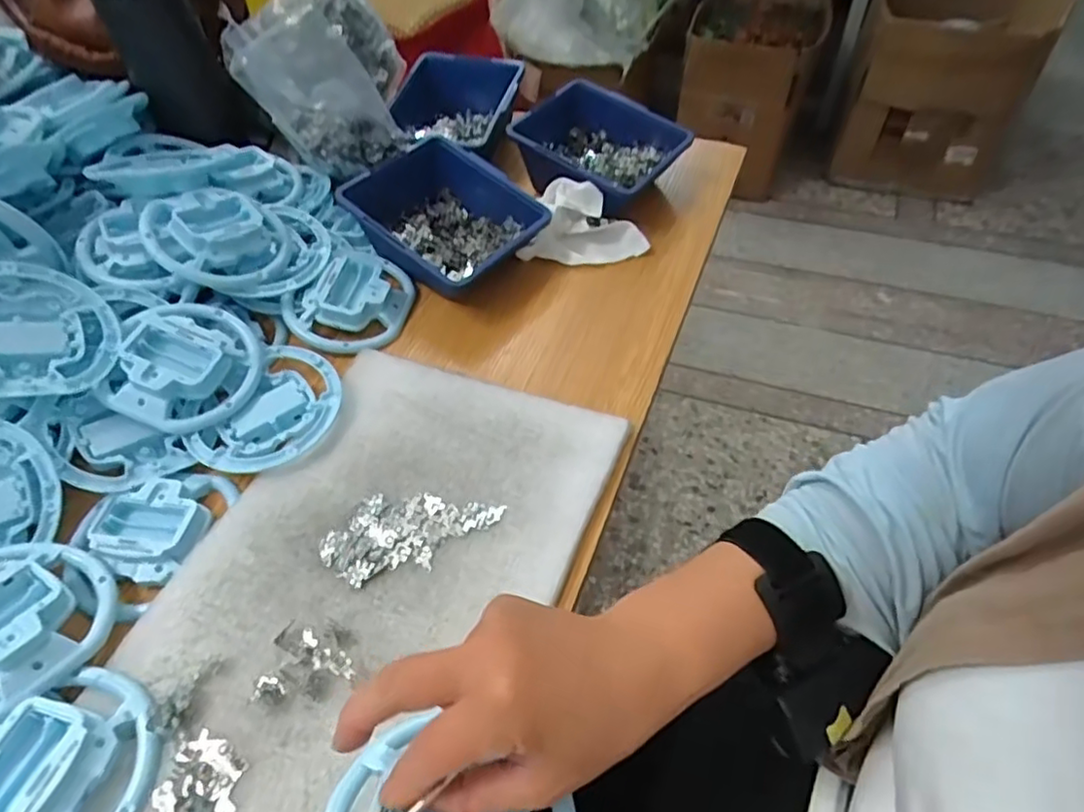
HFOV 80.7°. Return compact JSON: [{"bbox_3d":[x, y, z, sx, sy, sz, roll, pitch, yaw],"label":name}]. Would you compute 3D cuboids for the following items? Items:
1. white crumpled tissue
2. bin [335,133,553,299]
[{"bbox_3d":[0.039,-0.160,0.558,0.103,0.046,0.055,8,52,8],"label":"white crumpled tissue"},{"bbox_3d":[-0.083,-0.158,0.539,0.140,0.060,0.125,37,61,27],"label":"bin"}]

